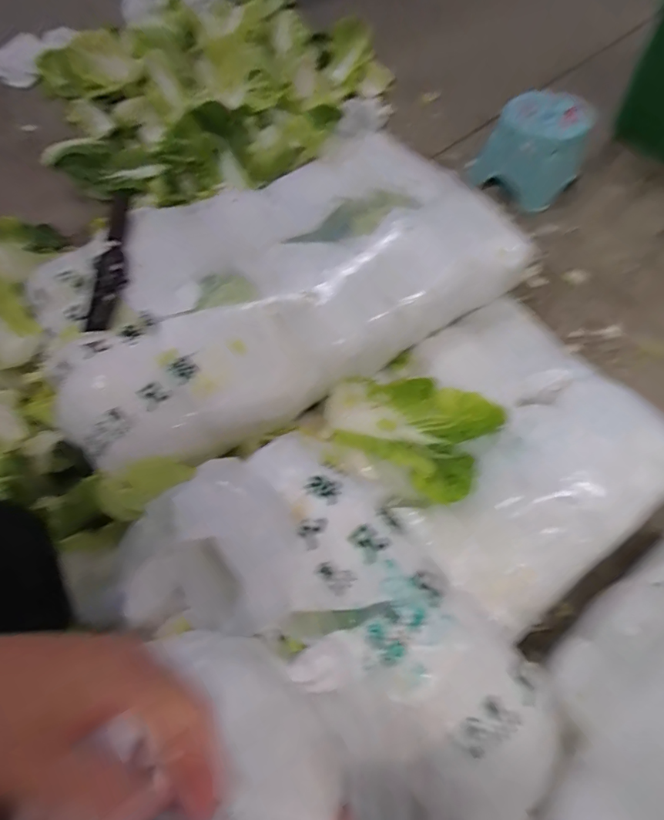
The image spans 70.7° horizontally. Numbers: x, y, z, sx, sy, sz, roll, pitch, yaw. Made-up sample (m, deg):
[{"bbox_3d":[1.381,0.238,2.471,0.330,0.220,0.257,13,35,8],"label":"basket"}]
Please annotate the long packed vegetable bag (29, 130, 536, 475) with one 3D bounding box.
[{"bbox_3d":[-0.072,-0.209,0.794,0.767,0.207,0.367,-31,66,-17],"label":"long packed vegetable bag"}]

